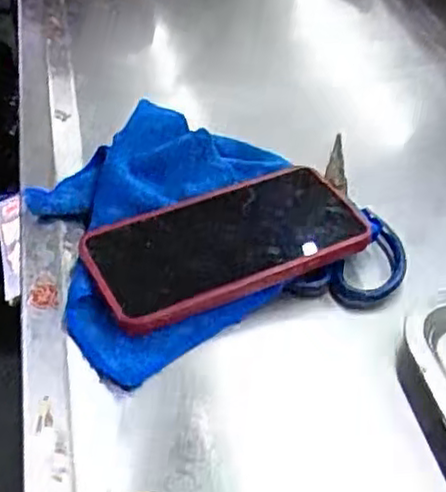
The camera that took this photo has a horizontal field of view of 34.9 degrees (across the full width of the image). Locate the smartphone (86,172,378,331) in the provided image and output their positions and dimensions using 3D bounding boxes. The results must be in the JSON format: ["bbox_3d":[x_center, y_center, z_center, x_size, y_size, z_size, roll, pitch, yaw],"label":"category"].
[{"bbox_3d":[0.002,-0.004,0.433,0.165,0.009,0.085,-19,48,-19],"label":"smartphone"}]

